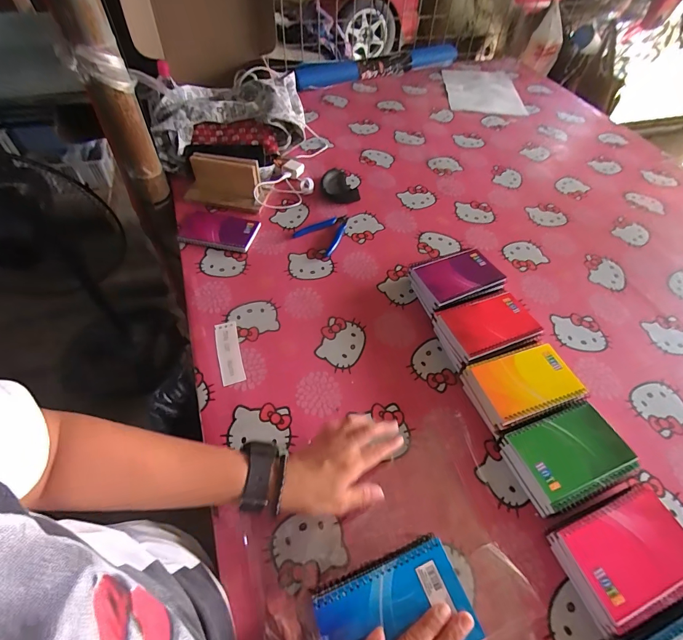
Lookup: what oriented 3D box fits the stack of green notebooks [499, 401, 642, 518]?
[{"bbox_3d":[0.276,0.167,0.443,0.134,0.035,0.094,-16,56,-15],"label":"stack of green notebooks"}]

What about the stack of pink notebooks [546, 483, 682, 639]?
[{"bbox_3d":[0.304,0.251,0.384,0.136,0.035,0.096,-16,56,-15],"label":"stack of pink notebooks"}]

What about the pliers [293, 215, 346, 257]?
[{"bbox_3d":[-0.033,-0.173,0.692,0.092,0.009,0.112,26,57,15],"label":"pliers"}]

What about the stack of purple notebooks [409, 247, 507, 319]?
[{"bbox_3d":[0.189,-0.063,0.604,0.140,0.045,0.098,-18,57,-16],"label":"stack of purple notebooks"}]

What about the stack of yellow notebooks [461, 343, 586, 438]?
[{"bbox_3d":[0.246,0.090,0.496,0.132,0.043,0.091,-15,56,-14],"label":"stack of yellow notebooks"}]

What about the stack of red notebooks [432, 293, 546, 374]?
[{"bbox_3d":[0.218,0.016,0.547,0.142,0.044,0.100,-13,56,-13],"label":"stack of red notebooks"}]

